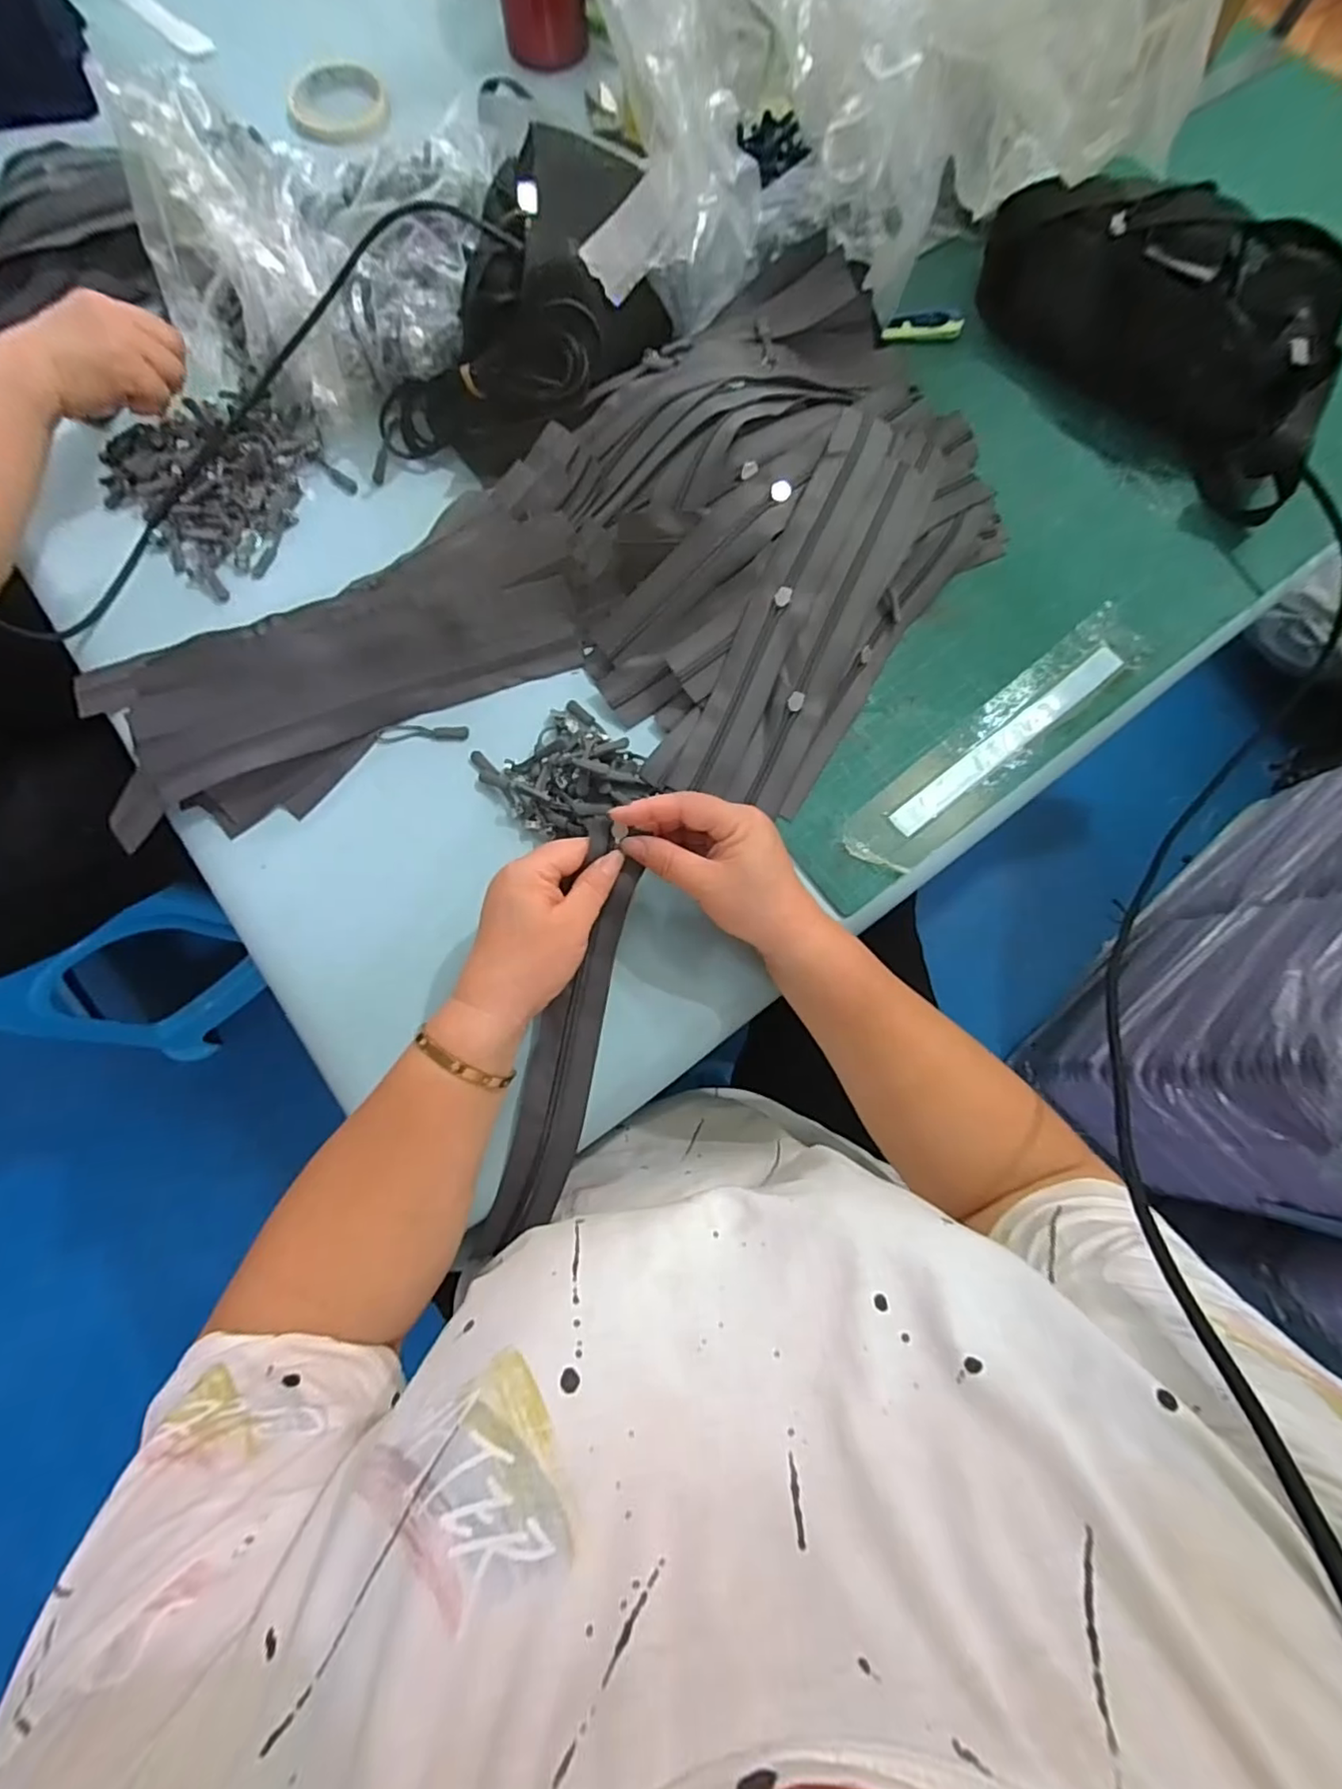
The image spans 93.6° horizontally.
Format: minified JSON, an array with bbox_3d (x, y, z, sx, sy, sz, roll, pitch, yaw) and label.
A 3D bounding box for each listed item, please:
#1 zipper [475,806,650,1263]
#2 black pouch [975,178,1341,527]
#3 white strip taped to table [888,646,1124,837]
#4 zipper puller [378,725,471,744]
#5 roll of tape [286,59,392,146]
[{"bbox_3d":[-0.064,0.090,0.389,0.045,0.030,0.265,15,88,3],"label":"zipper"},{"bbox_3d":[0.388,-0.446,0.487,0.141,0.080,0.310,-44,82,-9],"label":"black pouch"},{"bbox_3d":[0.242,-0.113,0.447,0.214,0.007,0.019,-37,81,-8],"label":"white strip taped to table"},{"bbox_3d":[-0.178,-0.117,0.454,0.064,0.004,0.013,-2,78,-1],"label":"zipper puller"},{"bbox_3d":[-0.318,-0.754,0.601,0.095,0.011,0.095,0,78,0],"label":"roll of tape"}]

